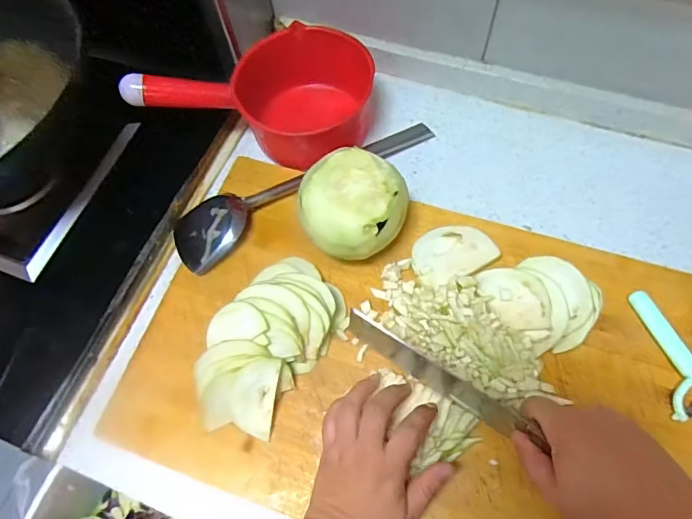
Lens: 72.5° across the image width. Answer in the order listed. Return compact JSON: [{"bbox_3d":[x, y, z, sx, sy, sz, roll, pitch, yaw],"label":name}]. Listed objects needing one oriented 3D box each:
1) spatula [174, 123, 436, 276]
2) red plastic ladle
[{"bbox_3d":[-0.055,-0.106,0.576,0.341,0.038,0.090,-35,71,-12],"label":"spatula"},{"bbox_3d":[-0.103,-0.204,0.580,0.266,0.106,0.149,2,68,2],"label":"red plastic ladle"}]

